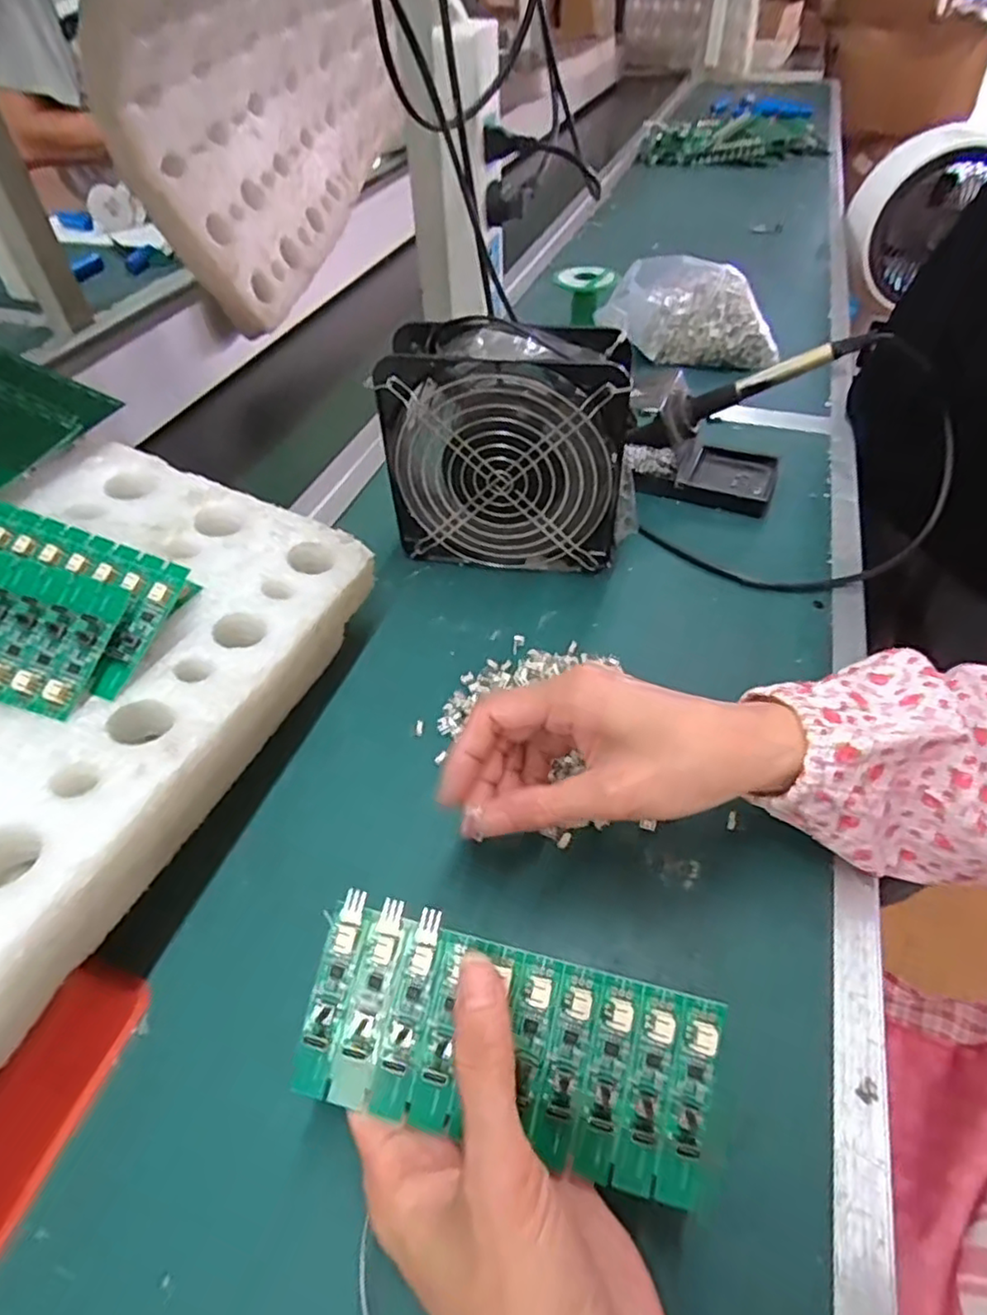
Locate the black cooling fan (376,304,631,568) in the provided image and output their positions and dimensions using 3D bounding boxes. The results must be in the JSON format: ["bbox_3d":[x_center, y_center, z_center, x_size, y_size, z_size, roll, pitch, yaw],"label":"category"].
[{"bbox_3d":[0.011,-0.134,0.433,0.156,0.153,0.057,6,48,7],"label":"black cooling fan"}]

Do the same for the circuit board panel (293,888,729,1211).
[{"bbox_3d":[0.005,0.132,0.223,0.135,0.008,0.065,13,78,5],"label":"circuit board panel"}]

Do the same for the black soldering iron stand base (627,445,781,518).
[{"bbox_3d":[0.167,-0.154,0.536,0.117,0.016,0.072,17,50,16],"label":"black soldering iron stand base"}]

